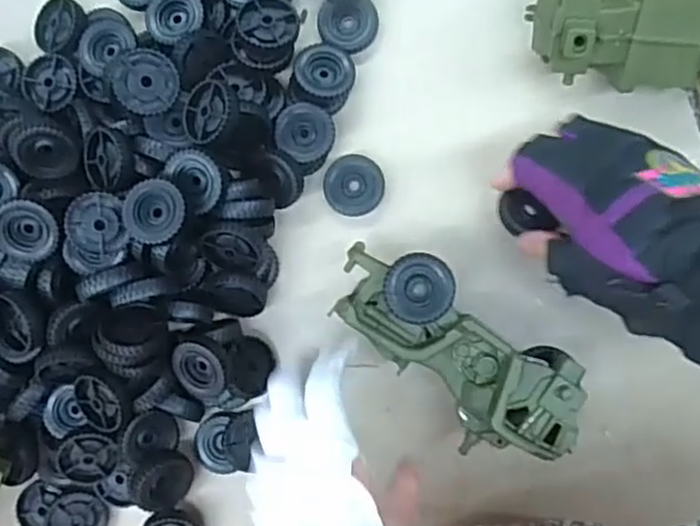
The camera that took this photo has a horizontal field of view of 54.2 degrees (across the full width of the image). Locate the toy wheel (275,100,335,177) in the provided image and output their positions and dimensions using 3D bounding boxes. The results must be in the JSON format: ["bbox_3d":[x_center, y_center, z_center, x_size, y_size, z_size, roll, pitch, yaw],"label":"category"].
[{"bbox_3d":[-0.032,-0.094,0.495,0.042,0.022,0.041,43,94,4],"label":"toy wheel"}]

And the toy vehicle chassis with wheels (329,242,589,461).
[{"bbox_3d":[0.070,0.058,0.464,0.178,0.075,0.080,36,94,5],"label":"toy vehicle chassis with wheels"}]

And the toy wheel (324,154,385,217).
[{"bbox_3d":[0.003,-0.057,0.505,0.042,0.019,0.043,0,90,6],"label":"toy wheel"}]

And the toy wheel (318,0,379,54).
[{"bbox_3d":[-0.001,-0.176,0.509,0.044,0.016,0.043,0,90,6],"label":"toy wheel"}]

